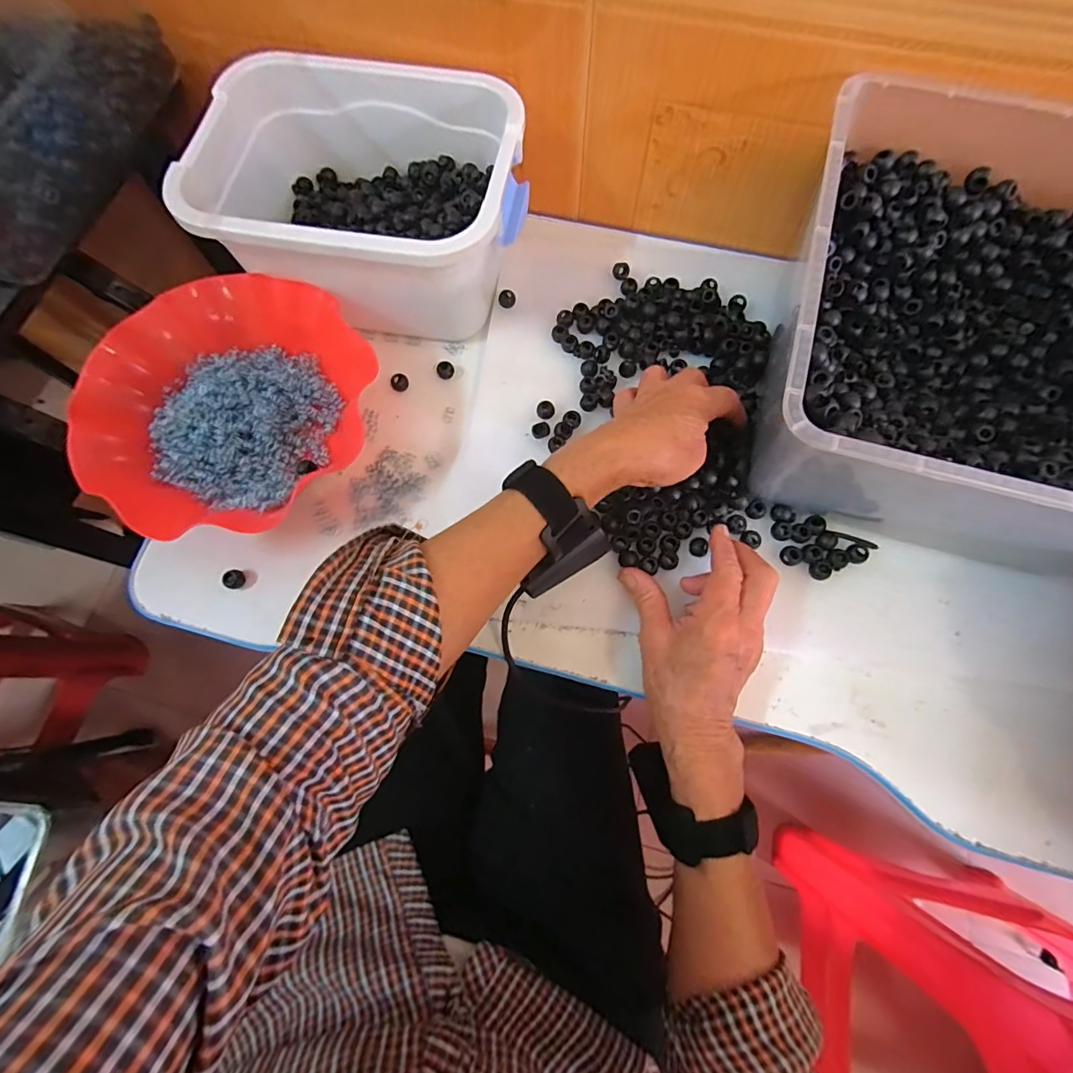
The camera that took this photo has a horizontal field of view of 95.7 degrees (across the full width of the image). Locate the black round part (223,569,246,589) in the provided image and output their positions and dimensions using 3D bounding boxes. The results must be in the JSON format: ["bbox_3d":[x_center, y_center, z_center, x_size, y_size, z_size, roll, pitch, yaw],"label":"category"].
[{"bbox_3d":[-0.244,0.035,0.394,0.011,0.014,0.016,20,75,7],"label":"black round part"}]

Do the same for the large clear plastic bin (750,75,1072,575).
[{"bbox_3d":[0.330,-0.137,0.354,0.316,0.141,0.316,16,75,6],"label":"large clear plastic bin"}]

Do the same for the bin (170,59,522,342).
[{"bbox_3d":[-0.137,-0.287,0.424,0.249,0.122,0.184,6,74,3],"label":"bin"}]

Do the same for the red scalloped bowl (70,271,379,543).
[{"bbox_3d":[-0.250,-0.100,0.404,0.213,0.069,0.217,0,74,1],"label":"red scalloped bowl"}]

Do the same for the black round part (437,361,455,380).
[{"bbox_3d":[-0.084,-0.153,0.447,0.016,0.009,0.014,-18,74,-4],"label":"black round part"}]

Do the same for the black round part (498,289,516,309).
[{"bbox_3d":[-0.027,-0.222,0.454,0.016,0.009,0.016,0,74,1],"label":"black round part"}]

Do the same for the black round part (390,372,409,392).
[{"bbox_3d":[-0.126,-0.142,0.446,0.016,0.011,0.014,-28,75,-7],"label":"black round part"}]

